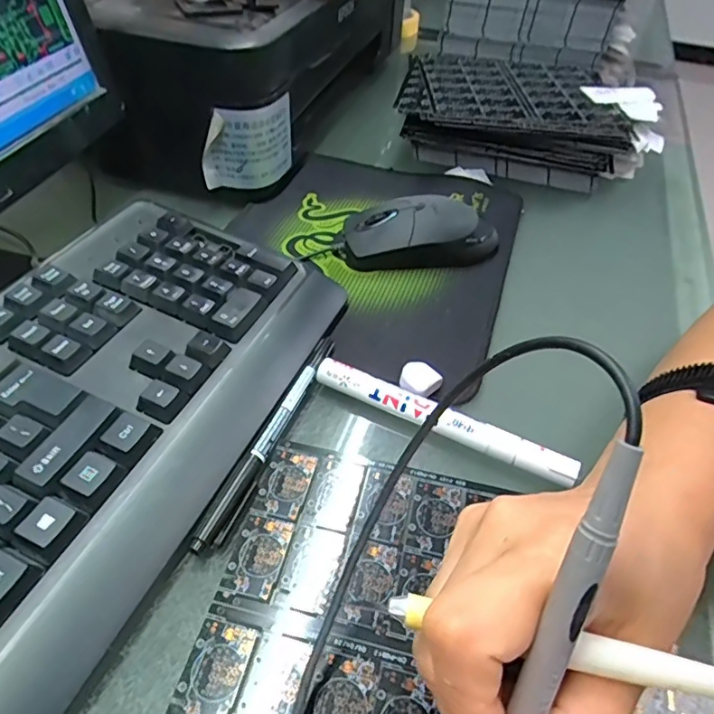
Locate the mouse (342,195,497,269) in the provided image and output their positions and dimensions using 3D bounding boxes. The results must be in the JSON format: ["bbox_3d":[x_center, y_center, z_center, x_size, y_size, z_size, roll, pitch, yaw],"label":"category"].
[{"bbox_3d":[0.047,-0.089,0.393,0.115,0.037,0.058,4,45,0],"label":"mouse"}]

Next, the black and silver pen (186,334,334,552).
[{"bbox_3d":[-0.041,0.038,0.282,0.010,0.009,0.140,18,47,14],"label":"black and silver pen"}]

